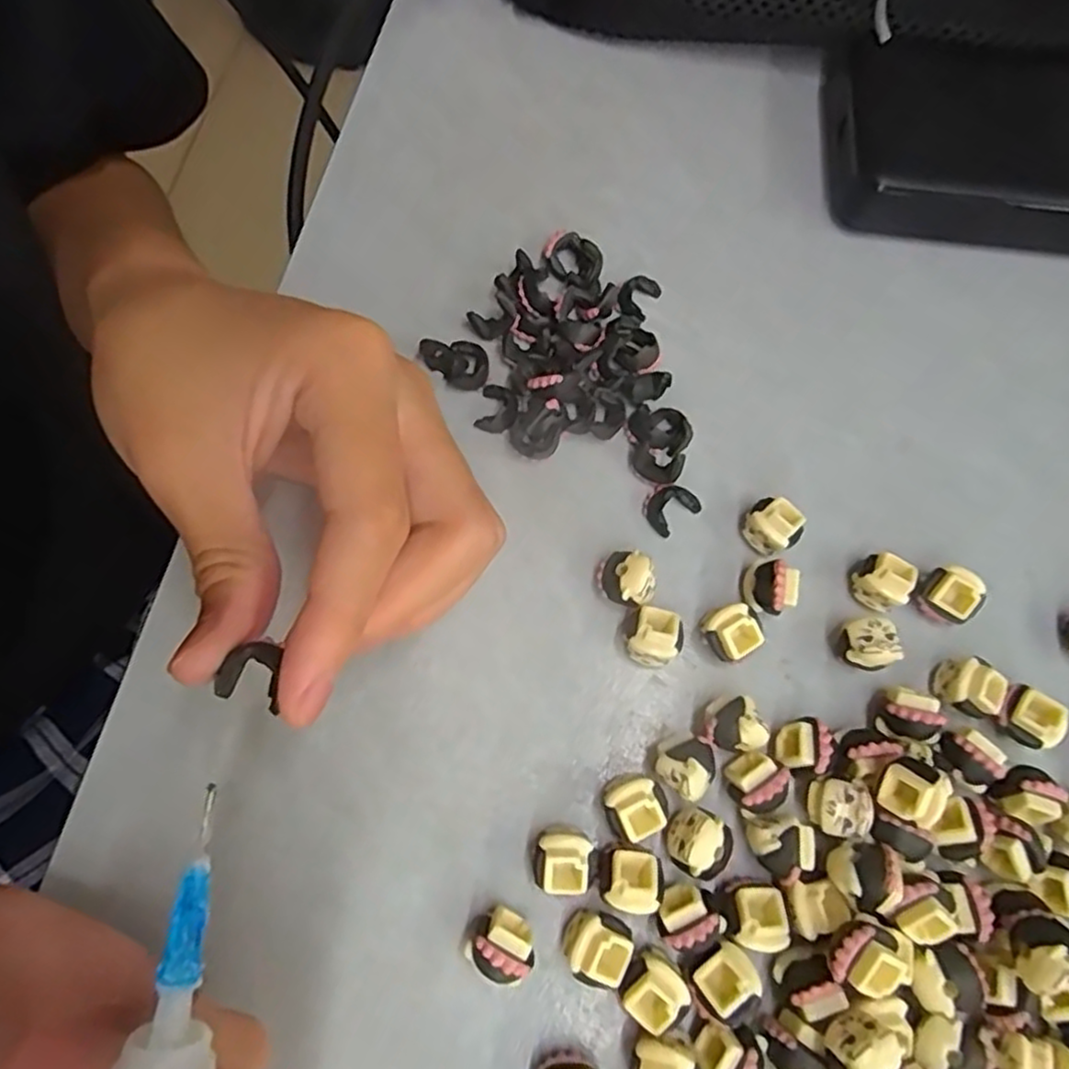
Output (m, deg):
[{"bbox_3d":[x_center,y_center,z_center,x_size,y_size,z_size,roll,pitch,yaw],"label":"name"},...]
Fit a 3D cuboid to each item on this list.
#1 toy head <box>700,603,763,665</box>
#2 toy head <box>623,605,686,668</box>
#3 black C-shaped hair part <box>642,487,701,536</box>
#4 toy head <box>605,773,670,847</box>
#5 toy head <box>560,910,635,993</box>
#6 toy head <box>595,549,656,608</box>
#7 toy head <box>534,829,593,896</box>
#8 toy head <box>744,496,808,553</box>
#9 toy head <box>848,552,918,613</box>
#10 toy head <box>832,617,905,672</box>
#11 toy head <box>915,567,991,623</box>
[{"bbox_3d":[0.057,0.028,0.202,0.013,0.013,0.015,-24,73,-10],"label":"toy head"},{"bbox_3d":[0.035,0.029,0.201,0.015,0.013,0.015,20,66,15],"label":"toy head"},{"bbox_3d":[0.042,-0.008,0.218,0.015,0.006,0.013,-38,76,-14],"label":"black C-shaped hair part"},{"bbox_3d":[0.026,0.072,0.186,0.016,0.015,0.016,-9,71,-5],"label":"toy head"},{"bbox_3d":[0.016,0.103,0.175,0.015,0.013,0.016,28,72,7],"label":"toy head"},{"bbox_3d":[0.027,0.014,0.206,0.014,0.014,0.016,-35,76,-13],"label":"toy head"},{"bbox_3d":[0.007,0.084,0.181,0.013,0.015,0.015,7,71,0],"label":"toy head"},{"bbox_3d":[0.072,-0.002,0.213,0.014,0.015,0.015,1,71,-2],"label":"toy head"},{"bbox_3d":[0.103,0.014,0.208,0.013,0.014,0.015,34,73,9],"label":"toy head"},{"bbox_3d":[0.095,0.032,0.201,0.013,0.017,0.014,1,71,-2],"label":"toy head"},{"bbox_3d":[0.123,0.019,0.208,0.015,0.014,0.013,37,73,10],"label":"toy head"}]

